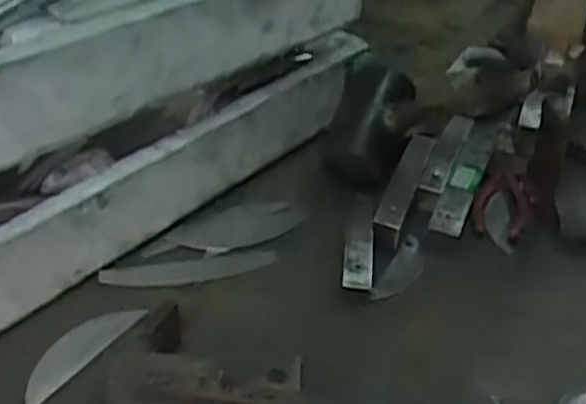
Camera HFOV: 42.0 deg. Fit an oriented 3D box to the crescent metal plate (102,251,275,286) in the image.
[{"bbox_3d":[-0.093,0.062,0.694,0.156,0.011,0.032,-6,33,-18],"label":"crescent metal plate"}]

